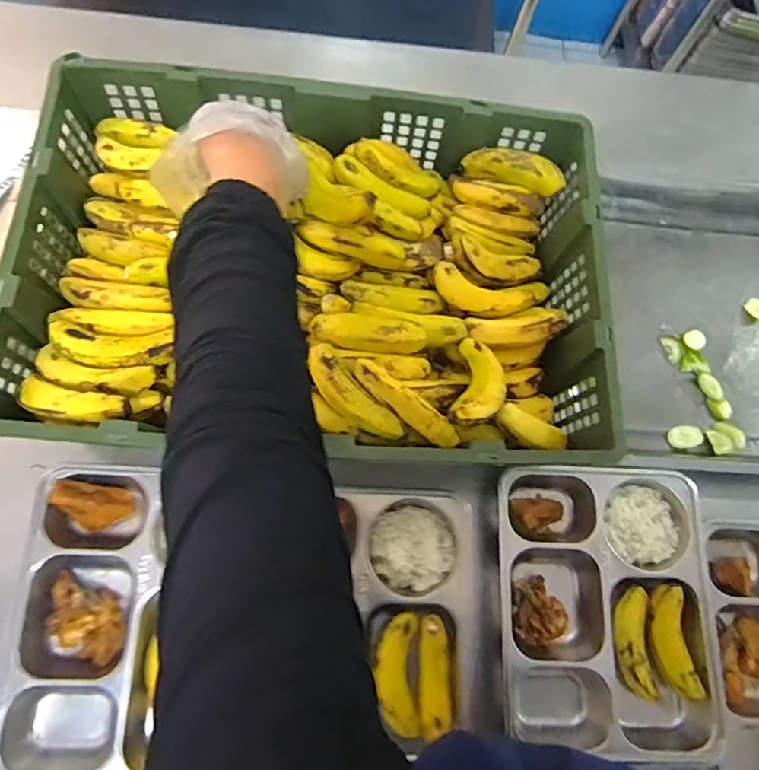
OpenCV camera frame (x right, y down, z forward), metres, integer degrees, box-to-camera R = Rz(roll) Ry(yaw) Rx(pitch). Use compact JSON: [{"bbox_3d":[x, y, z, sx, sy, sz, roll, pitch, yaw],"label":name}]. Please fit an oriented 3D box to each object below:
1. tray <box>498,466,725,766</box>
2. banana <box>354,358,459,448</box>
[{"bbox_3d":[0.234,0.227,0.575,0.217,0.056,0.273,4,71,0],"label":"tray"},{"bbox_3d":[0.021,0.016,0.469,0.109,0.031,0.024,37,74,11],"label":"banana"}]

